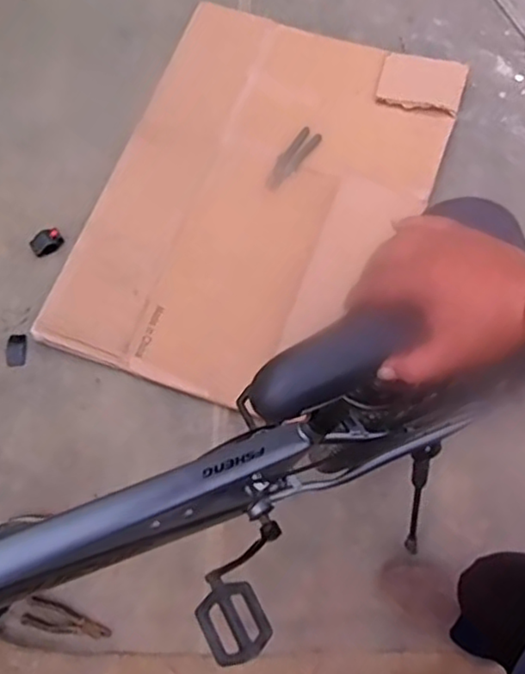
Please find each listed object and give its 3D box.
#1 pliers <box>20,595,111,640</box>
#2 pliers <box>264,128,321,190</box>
[{"bbox_3d":[-0.362,0.524,1.207,0.164,0.012,0.052,13,74,4],"label":"pliers"},{"bbox_3d":[0.066,-0.404,1.473,0.049,0.011,0.177,36,77,10],"label":"pliers"}]

